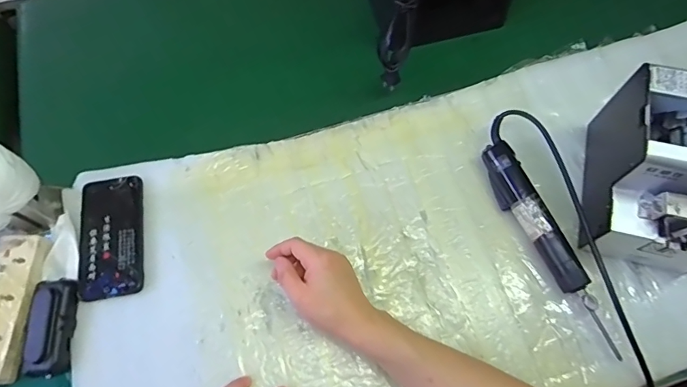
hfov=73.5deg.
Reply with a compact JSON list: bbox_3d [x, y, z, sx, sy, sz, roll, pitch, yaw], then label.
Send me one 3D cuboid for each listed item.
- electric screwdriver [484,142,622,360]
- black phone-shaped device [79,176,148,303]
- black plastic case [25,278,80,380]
[{"bbox_3d":[0.242,0.056,0.548,0.037,0.045,0.265,-23,68,-9],"label":"electric screwdriver"},{"bbox_3d":[-0.291,0.052,0.579,0.080,0.011,0.157,-9,66,-3],"label":"black phone-shaped device"},{"bbox_3d":[-0.335,0.154,0.531,0.045,0.032,0.107,-1,66,0],"label":"black plastic case"}]

